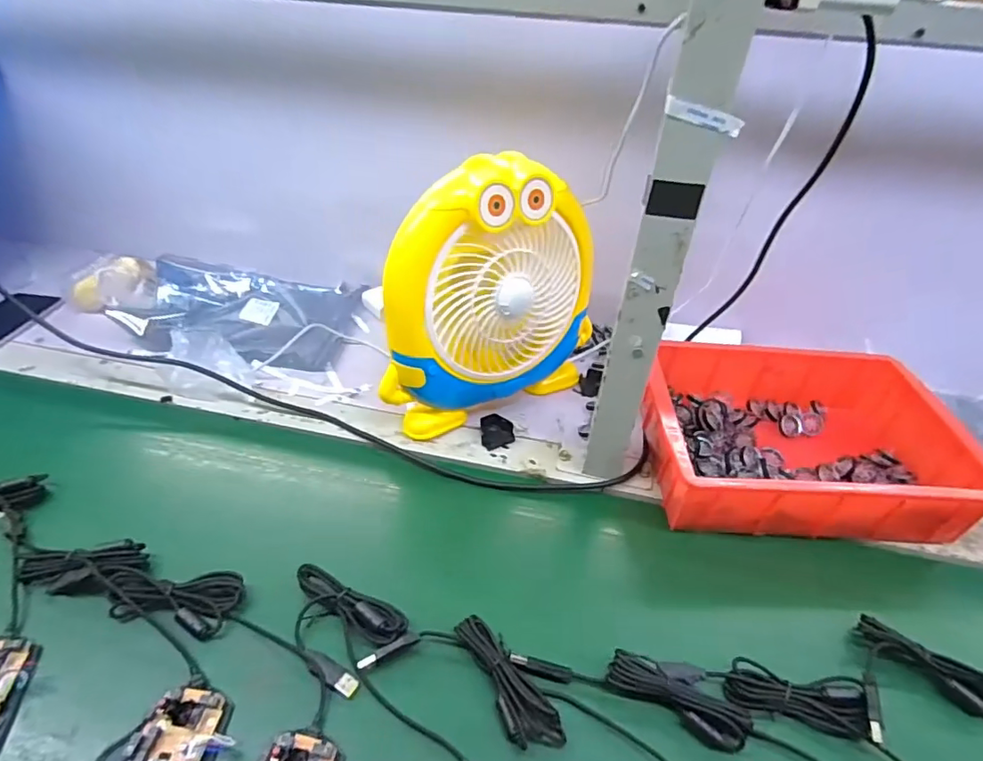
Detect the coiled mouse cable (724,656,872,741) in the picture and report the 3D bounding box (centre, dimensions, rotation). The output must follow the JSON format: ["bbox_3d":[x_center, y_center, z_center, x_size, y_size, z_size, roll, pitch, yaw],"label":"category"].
[{"bbox_3d":[0.222,0.232,0.389,0.090,0.025,0.036,10,39,8],"label":"coiled mouse cable"}]

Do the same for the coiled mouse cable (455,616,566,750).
[{"bbox_3d":[0.012,0.220,0.390,0.035,0.021,0.103,-18,44,-25],"label":"coiled mouse cable"}]

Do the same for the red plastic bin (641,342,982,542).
[{"bbox_3d":[0.306,0.059,0.547,0.291,0.090,0.202,3,39,-2],"label":"red plastic bin"}]

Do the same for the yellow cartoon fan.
[{"bbox_3d":[0.004,-0.082,0.552,0.237,0.266,0.064,-18,44,-25],"label":"yellow cartoon fan"}]

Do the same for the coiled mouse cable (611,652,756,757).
[{"bbox_3d":[0.136,0.226,0.388,0.095,0.025,0.044,20,41,19],"label":"coiled mouse cable"}]

